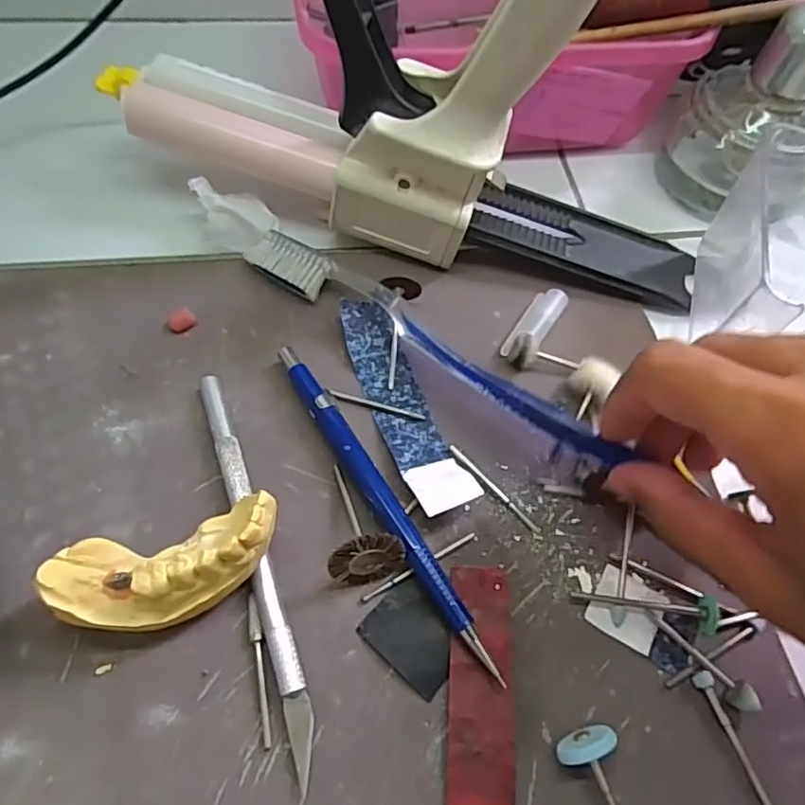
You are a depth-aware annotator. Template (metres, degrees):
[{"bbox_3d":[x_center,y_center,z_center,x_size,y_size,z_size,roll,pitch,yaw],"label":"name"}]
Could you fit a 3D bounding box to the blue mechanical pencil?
[{"bbox_3d":[-0.008,0.032,0.211,0.009,0.010,0.136,-27,66,-18],"label":"blue mechanical pencil"}]

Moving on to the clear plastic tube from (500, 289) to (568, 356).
[{"bbox_3d":[0.056,-0.033,0.254,0.013,0.010,0.039,31,63,13],"label":"clear plastic tube"}]

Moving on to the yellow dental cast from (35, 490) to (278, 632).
[{"bbox_3d":[-0.069,0.051,0.181,0.064,0.034,0.027,-9,62,-10],"label":"yellow dental cast"}]

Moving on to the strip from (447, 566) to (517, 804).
[{"bbox_3d":[0.024,0.096,0.181,0.020,0.004,0.092,5,60,-2],"label":"strip"}]

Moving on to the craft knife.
[{"bbox_3d":[-0.048,0.049,0.200,0.009,0.008,0.137,-16,63,-13],"label":"craft knife"}]

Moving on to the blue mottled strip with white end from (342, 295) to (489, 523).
[{"bbox_3d":[-0.001,-0.002,0.229,0.022,0.011,0.094,-17,63,-14],"label":"blue mottled strip with white end"}]

